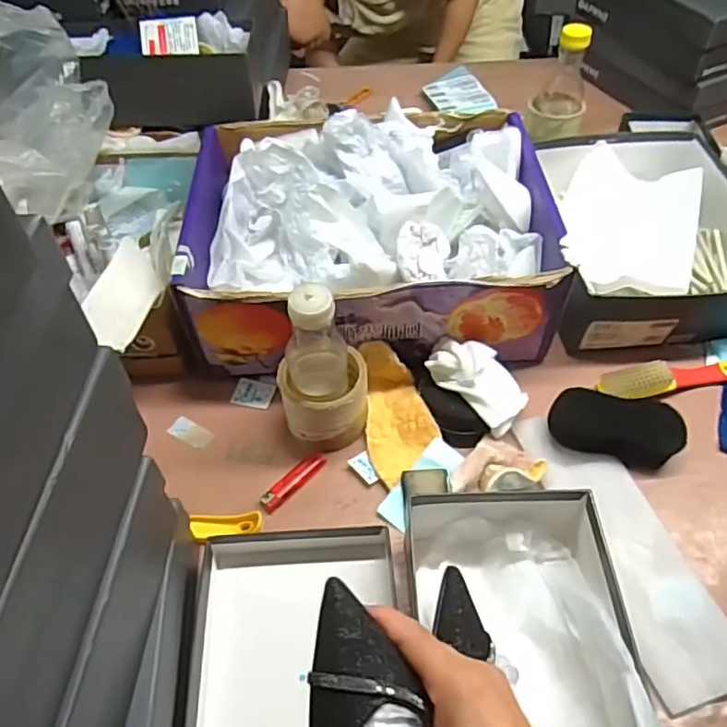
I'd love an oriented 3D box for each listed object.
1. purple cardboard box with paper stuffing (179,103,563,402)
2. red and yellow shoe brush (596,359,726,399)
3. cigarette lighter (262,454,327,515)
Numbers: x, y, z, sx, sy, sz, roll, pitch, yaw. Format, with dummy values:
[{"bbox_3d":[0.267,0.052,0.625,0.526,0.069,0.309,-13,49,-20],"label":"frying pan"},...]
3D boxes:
[{"bbox_3d":[0.006,-0.158,0.743,0.402,0.154,0.324,-2,51,0],"label":"purple cardboard box with paper stuffing"},{"bbox_3d":[0.345,0.014,0.680,0.154,0.035,0.037,-8,52,-5],"label":"red and yellow shoe brush"},{"bbox_3d":[-0.071,0.119,0.623,0.021,0.006,0.081,36,61,26],"label":"cigarette lighter"}]

